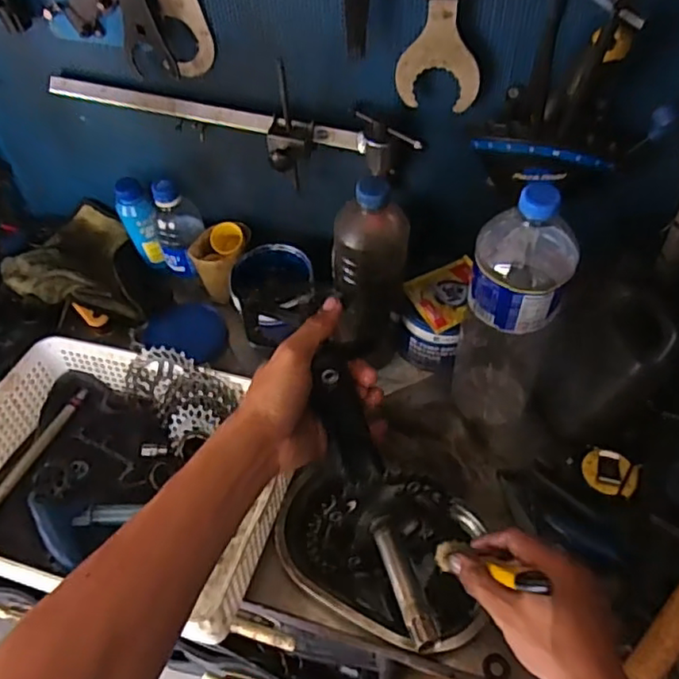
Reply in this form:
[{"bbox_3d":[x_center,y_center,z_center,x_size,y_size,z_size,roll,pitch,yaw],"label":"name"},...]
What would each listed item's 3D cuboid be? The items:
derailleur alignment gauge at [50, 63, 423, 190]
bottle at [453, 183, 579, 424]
[{"bbox_3d":[-0.124,-0.220,0.659,0.423,0.094,0.055,12,54,12],"label":"derailleur alignment gauge"},{"bbox_3d":[0.169,-0.024,0.609,0.084,0.304,0.093,16,55,15],"label":"bottle"}]

